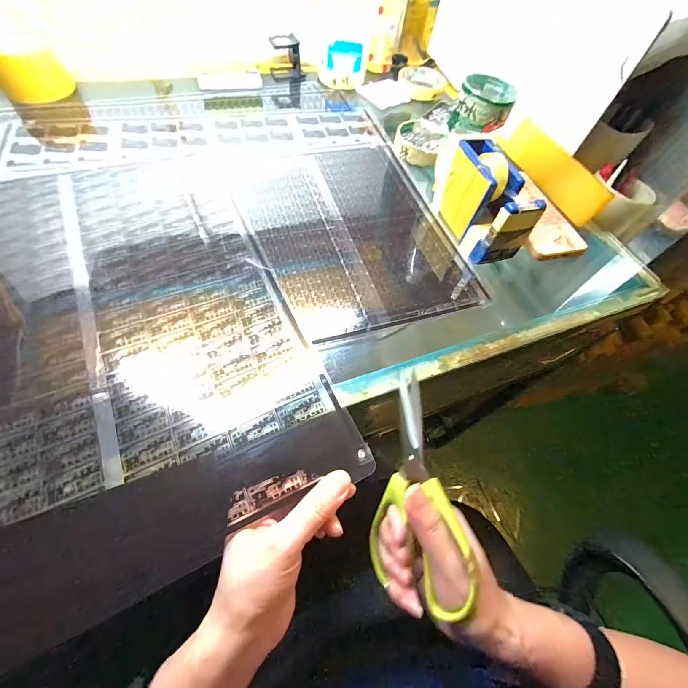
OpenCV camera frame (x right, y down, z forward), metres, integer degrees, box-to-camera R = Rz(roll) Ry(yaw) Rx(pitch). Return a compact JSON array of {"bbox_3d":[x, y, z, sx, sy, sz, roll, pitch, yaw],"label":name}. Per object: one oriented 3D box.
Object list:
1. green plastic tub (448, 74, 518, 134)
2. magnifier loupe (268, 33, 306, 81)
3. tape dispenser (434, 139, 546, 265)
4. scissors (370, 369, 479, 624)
[{"bbox_3d":[0.167,-0.284,0.395,0.061,0.043,0.068,24,59,8],"label":"green plastic tub"},{"bbox_3d":[-0.097,-0.487,0.562,0.056,0.054,0.034,-4,60,-9],"label":"magnifier loupe"},{"bbox_3d":[0.156,-0.164,0.376,0.051,0.076,0.134,-13,62,-14],"label":"tape dispenser"},{"bbox_3d":[0.051,0.101,0.246,0.012,0.077,0.155,16,72,-44],"label":"scissors"}]

